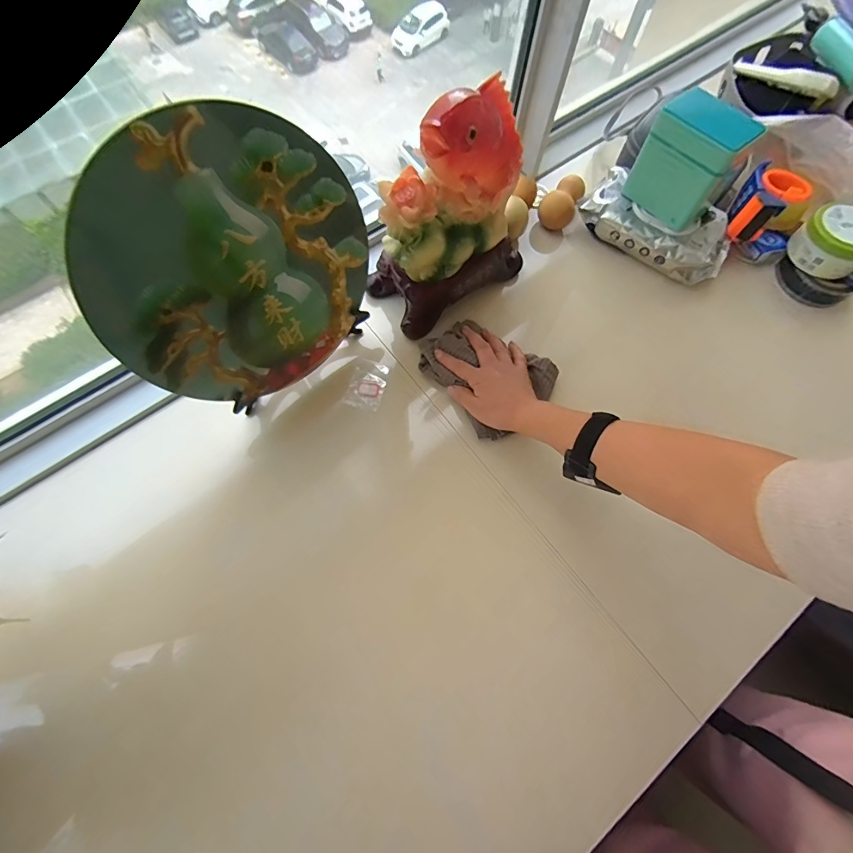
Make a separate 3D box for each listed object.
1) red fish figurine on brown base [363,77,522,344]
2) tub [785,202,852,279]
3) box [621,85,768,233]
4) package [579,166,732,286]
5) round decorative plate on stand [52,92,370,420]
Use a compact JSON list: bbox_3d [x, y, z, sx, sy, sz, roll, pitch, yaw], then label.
[{"bbox_3d":[0.033,-0.262,0.515,0.208,0.237,0.110,-36,75,-13],"label":"red fish figurine on brown base"},{"bbox_3d":[0.583,-0.262,0.594,0.084,0.063,0.095,-32,74,-12],"label":"tub"},{"bbox_3d":[0.365,-0.369,0.579,0.088,0.125,0.117,-42,77,-15],"label":"box"},{"bbox_3d":[0.355,-0.311,0.643,0.221,0.054,0.118,33,73,9],"label":"package"},{"bbox_3d":[-0.207,-0.176,0.455,0.279,0.284,0.090,-42,58,-13],"label":"round decorative plate on stand"}]

